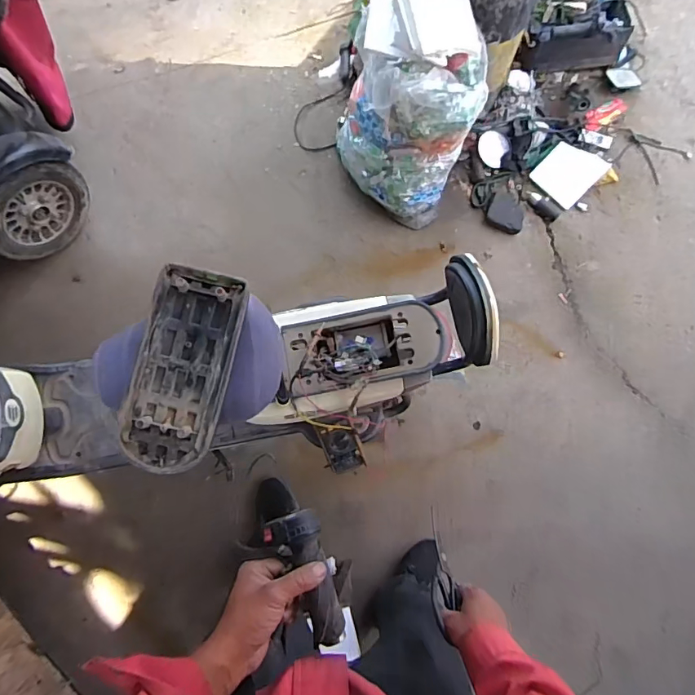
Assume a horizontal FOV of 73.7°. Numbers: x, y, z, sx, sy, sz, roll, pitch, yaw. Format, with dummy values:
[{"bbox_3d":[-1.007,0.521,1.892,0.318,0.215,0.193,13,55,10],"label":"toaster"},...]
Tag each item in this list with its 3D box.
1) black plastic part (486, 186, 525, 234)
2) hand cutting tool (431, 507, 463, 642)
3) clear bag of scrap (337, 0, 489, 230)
[{"bbox_3d":[0.535,-0.463,1.550,0.122,0.037,0.152,20,79,3],"label":"black plastic part"},{"bbox_3d":[0.146,0.338,0.701,0.048,0.013,0.184,36,35,-20],"label":"hand cutting tool"},{"bbox_3d":[0.168,-0.671,1.333,0.370,0.525,0.346,17,79,3],"label":"clear bag of scrap"}]

